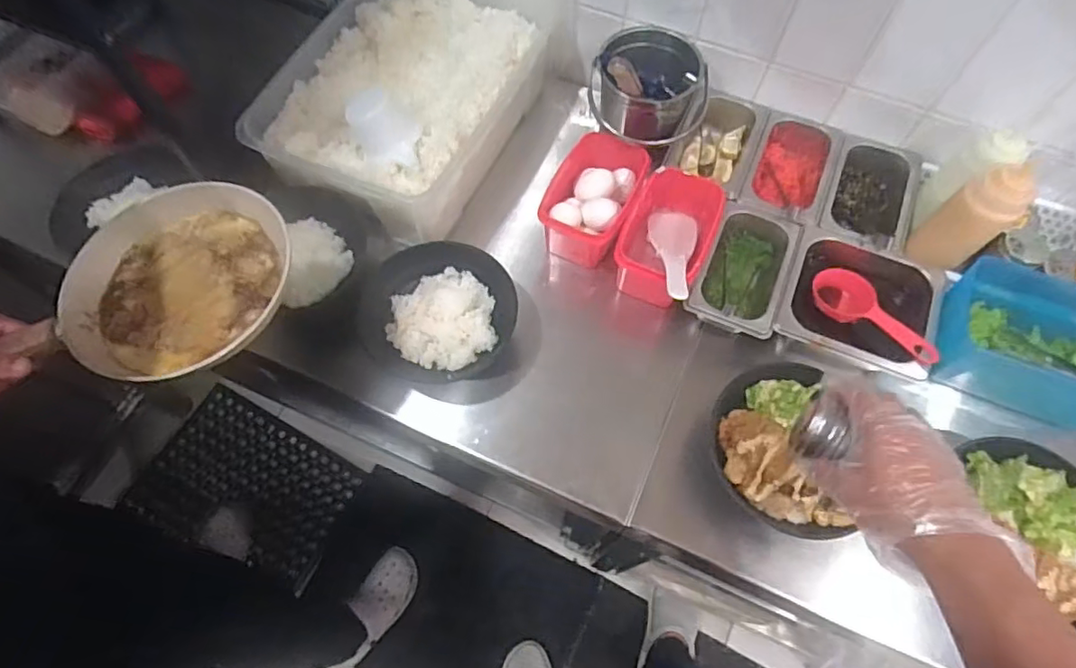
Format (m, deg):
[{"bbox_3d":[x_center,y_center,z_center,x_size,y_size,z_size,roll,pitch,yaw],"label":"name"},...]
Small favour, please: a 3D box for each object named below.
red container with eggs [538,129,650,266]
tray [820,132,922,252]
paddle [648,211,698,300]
[{"bbox_3d":[0.074,-0.176,0.780,0.111,0.077,0.166,21,67,9],"label":"red container with eggs"},{"bbox_3d":[0.433,-0.173,0.783,0.107,0.071,0.182,21,67,9],"label":"tray"},{"bbox_3d":[0.166,-0.099,0.726,0.062,0.015,0.204,11,37,4],"label":"paddle"}]

